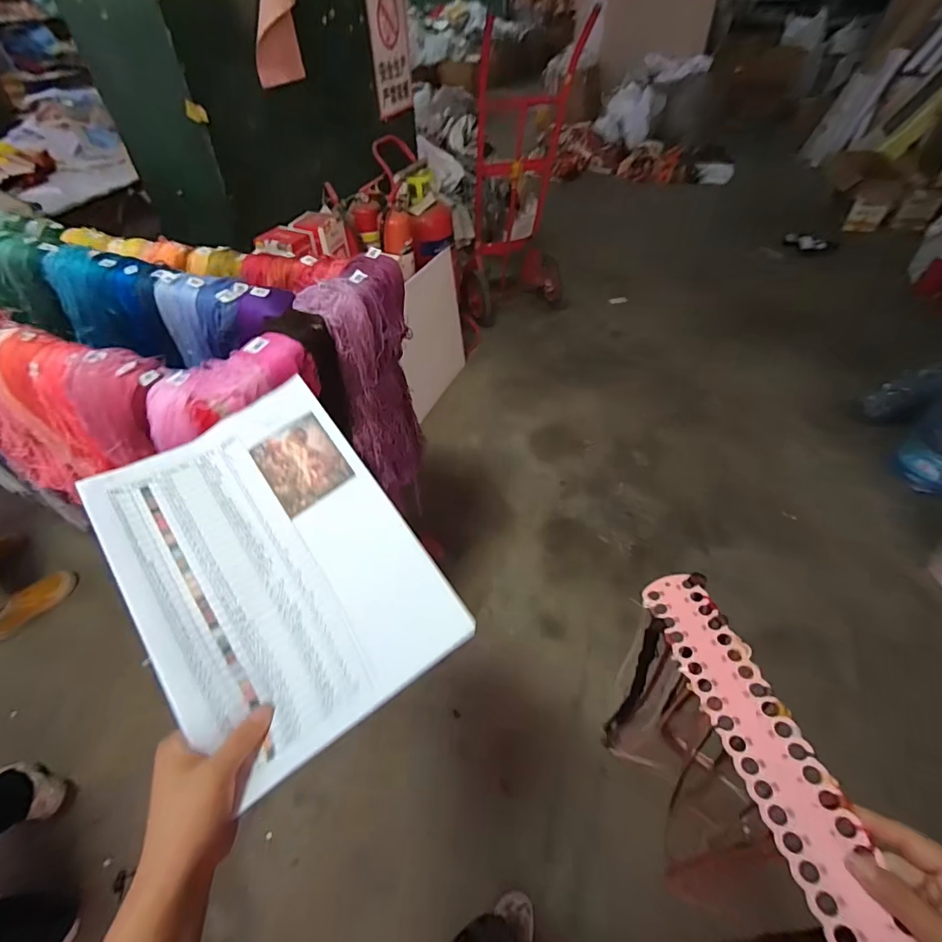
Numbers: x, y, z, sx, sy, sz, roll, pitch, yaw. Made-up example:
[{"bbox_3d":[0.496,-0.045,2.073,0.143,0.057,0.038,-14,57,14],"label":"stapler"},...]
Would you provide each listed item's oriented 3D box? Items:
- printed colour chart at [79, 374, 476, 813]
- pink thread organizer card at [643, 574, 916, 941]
[{"bbox_3d":[-0.160,0.070,0.376,0.204,0.031,0.290,-33,69,-14],"label":"printed colour chart"},{"bbox_3d":[0.231,0.210,0.370,0.055,0.006,0.288,-24,42,7],"label":"pink thread organizer card"}]

